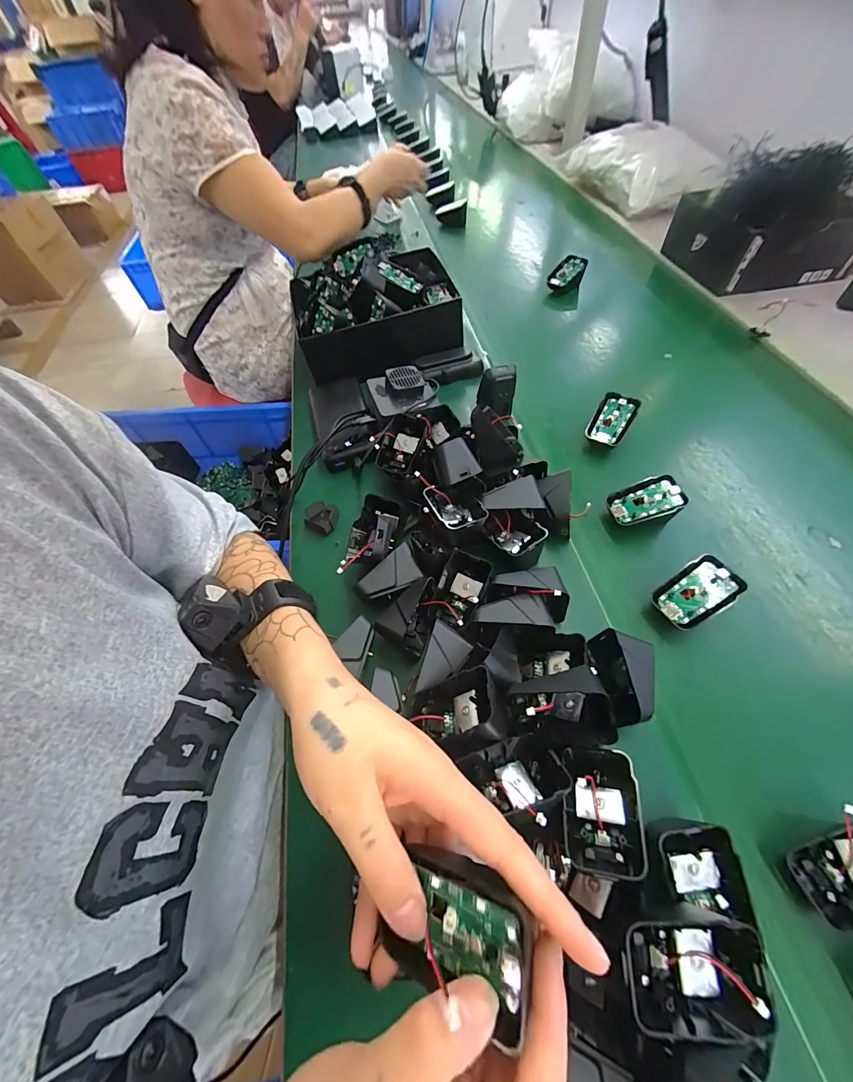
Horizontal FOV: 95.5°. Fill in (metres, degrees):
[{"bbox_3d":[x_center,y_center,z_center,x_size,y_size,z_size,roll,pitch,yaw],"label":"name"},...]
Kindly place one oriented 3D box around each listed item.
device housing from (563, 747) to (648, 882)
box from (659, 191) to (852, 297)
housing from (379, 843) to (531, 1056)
[{"bbox_3d":[0.110,0.171,0.248,0.043,0.025,0.066,5,57,8],"label":"device housing"},{"bbox_3d":[0.583,-0.539,0.679,0.258,0.095,0.212,-9,56,-1],"label":"box"},{"bbox_3d":[0.016,0.162,0.166,0.062,0.027,0.041,-5,71,35],"label":"housing"}]

